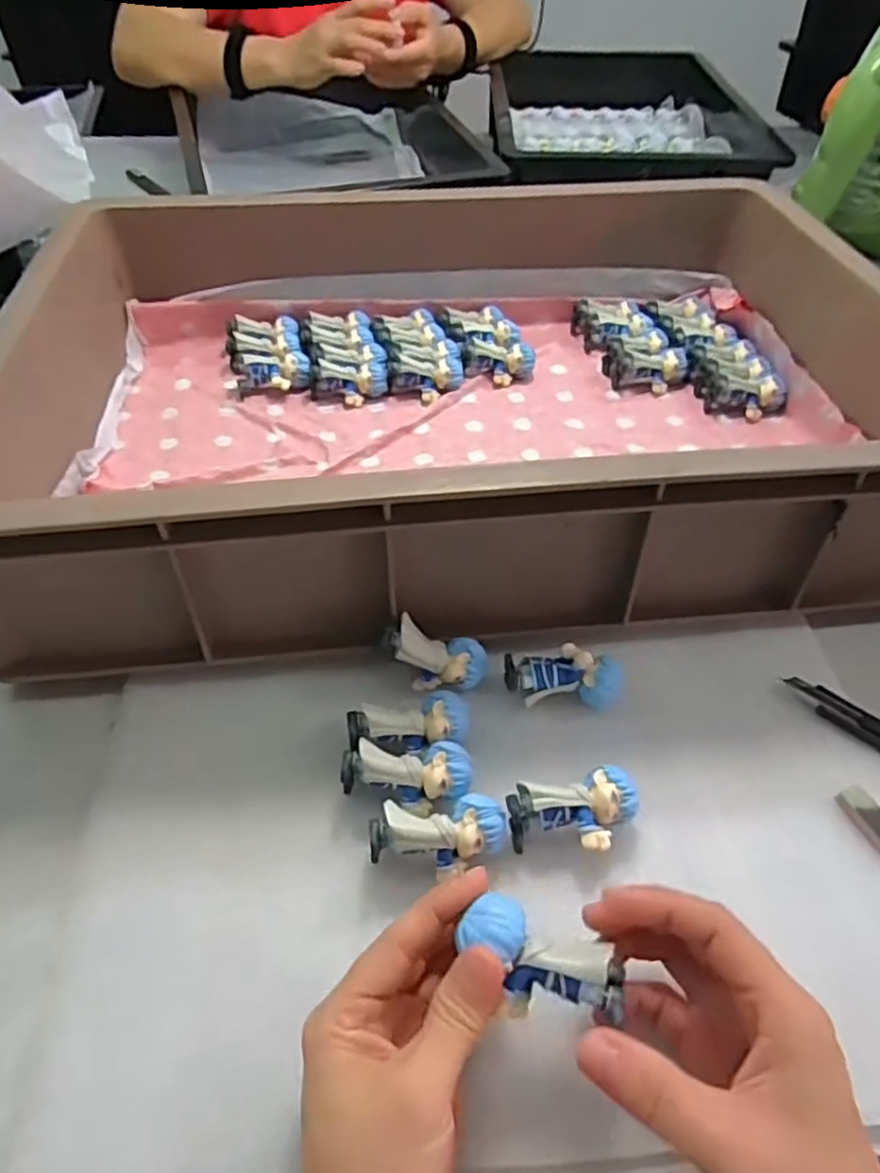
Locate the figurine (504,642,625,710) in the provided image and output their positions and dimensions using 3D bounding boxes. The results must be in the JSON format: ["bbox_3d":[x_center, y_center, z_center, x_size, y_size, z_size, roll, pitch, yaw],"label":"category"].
[{"bbox_3d":[0.067,0.049,0.379,0.063,0.028,0.023,7,49,6],"label":"figurine"}]

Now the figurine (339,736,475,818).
[{"bbox_3d":[-0.016,0.095,0.343,0.062,0.030,0.029,-2,49,-2],"label":"figurine"}]

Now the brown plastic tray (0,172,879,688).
[{"bbox_3d":[0.014,-0.154,0.498,0.573,0.114,0.407,-5,49,-5],"label":"brown plastic tray"}]

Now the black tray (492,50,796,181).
[{"bbox_3d":[0.245,-0.623,0.933,0.280,0.066,0.540,1,49,0],"label":"black tray"}]

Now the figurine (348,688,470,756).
[{"bbox_3d":[-0.015,0.073,0.358,0.060,0.025,0.024,-10,49,-10],"label":"figurine"}]

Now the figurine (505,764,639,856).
[{"bbox_3d":[0.064,0.110,0.333,0.060,0.029,0.033,-10,49,-9],"label":"figurine"}]

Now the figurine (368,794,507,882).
[{"bbox_3d":[-0.001,0.116,0.324,0.061,0.032,0.028,-9,49,-8],"label":"figurine"}]

